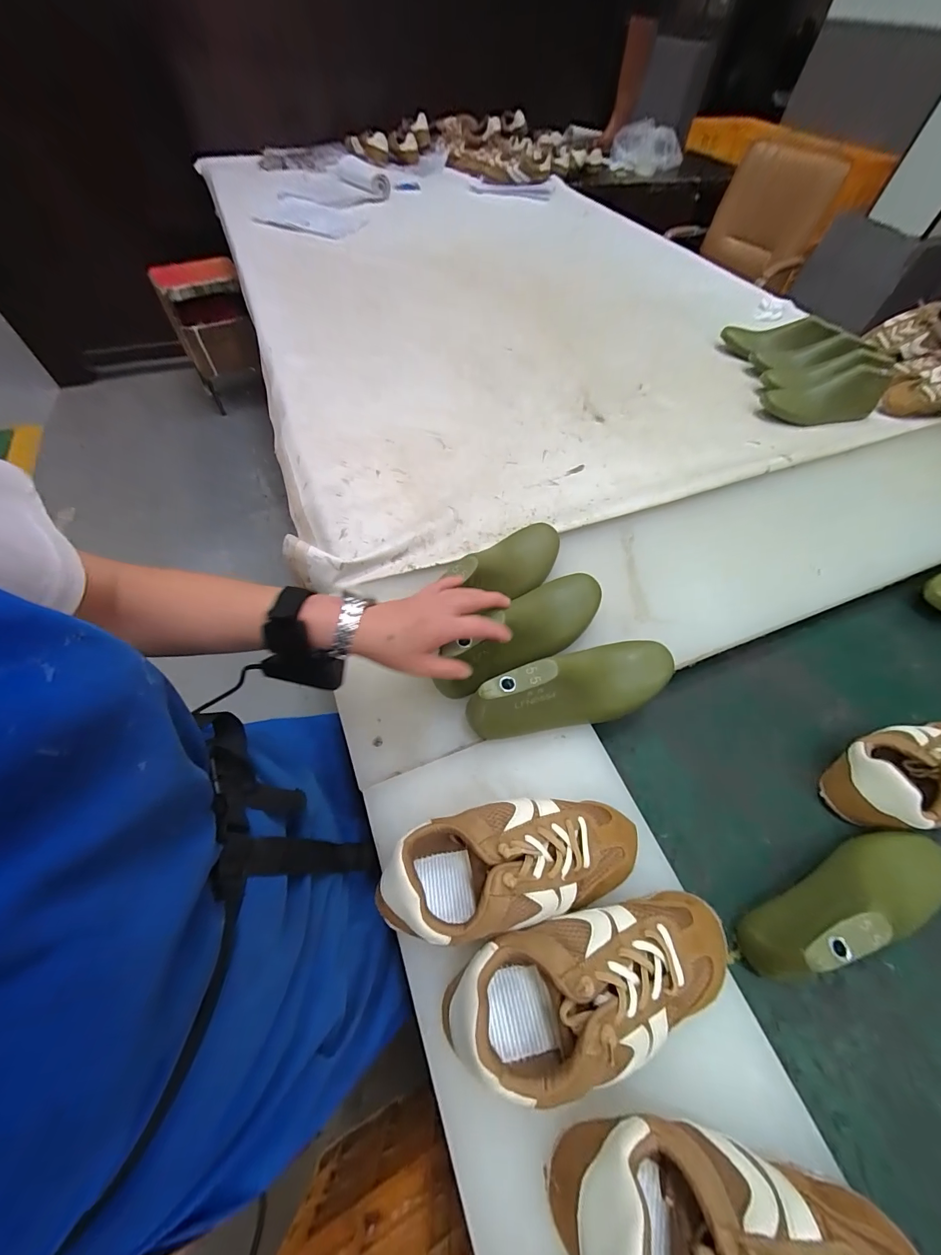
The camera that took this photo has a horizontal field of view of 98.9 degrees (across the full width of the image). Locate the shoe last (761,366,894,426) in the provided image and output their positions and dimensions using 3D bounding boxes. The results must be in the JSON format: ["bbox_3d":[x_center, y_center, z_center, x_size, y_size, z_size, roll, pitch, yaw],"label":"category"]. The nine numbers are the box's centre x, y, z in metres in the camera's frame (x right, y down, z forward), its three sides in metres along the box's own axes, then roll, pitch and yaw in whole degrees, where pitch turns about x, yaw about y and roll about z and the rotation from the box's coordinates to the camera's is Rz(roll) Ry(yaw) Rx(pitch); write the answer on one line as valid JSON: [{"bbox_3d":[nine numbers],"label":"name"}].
[{"bbox_3d":[0.679,-0.437,0.754,0.214,0.069,0.077,-10,57,-8],"label":"shoe last"}]

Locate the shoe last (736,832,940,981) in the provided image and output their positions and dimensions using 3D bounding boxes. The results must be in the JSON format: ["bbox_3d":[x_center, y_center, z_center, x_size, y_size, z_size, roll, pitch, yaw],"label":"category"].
[{"bbox_3d":[0.352,0.245,0.362,0.227,0.085,0.070,-14,60,-12],"label":"shoe last"}]

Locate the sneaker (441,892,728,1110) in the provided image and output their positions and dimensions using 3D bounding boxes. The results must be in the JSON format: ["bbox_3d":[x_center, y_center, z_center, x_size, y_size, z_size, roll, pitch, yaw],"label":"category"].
[{"bbox_3d":[0.096,0.261,0.293,0.214,0.076,0.088,-10,58,-7],"label":"sneaker"}]

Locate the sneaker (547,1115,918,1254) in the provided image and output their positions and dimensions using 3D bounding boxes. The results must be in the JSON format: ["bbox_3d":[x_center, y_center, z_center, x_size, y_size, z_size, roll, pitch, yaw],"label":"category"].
[{"bbox_3d":[0.159,0.369,0.232,0.217,0.069,0.091,16,58,7],"label":"sneaker"}]

